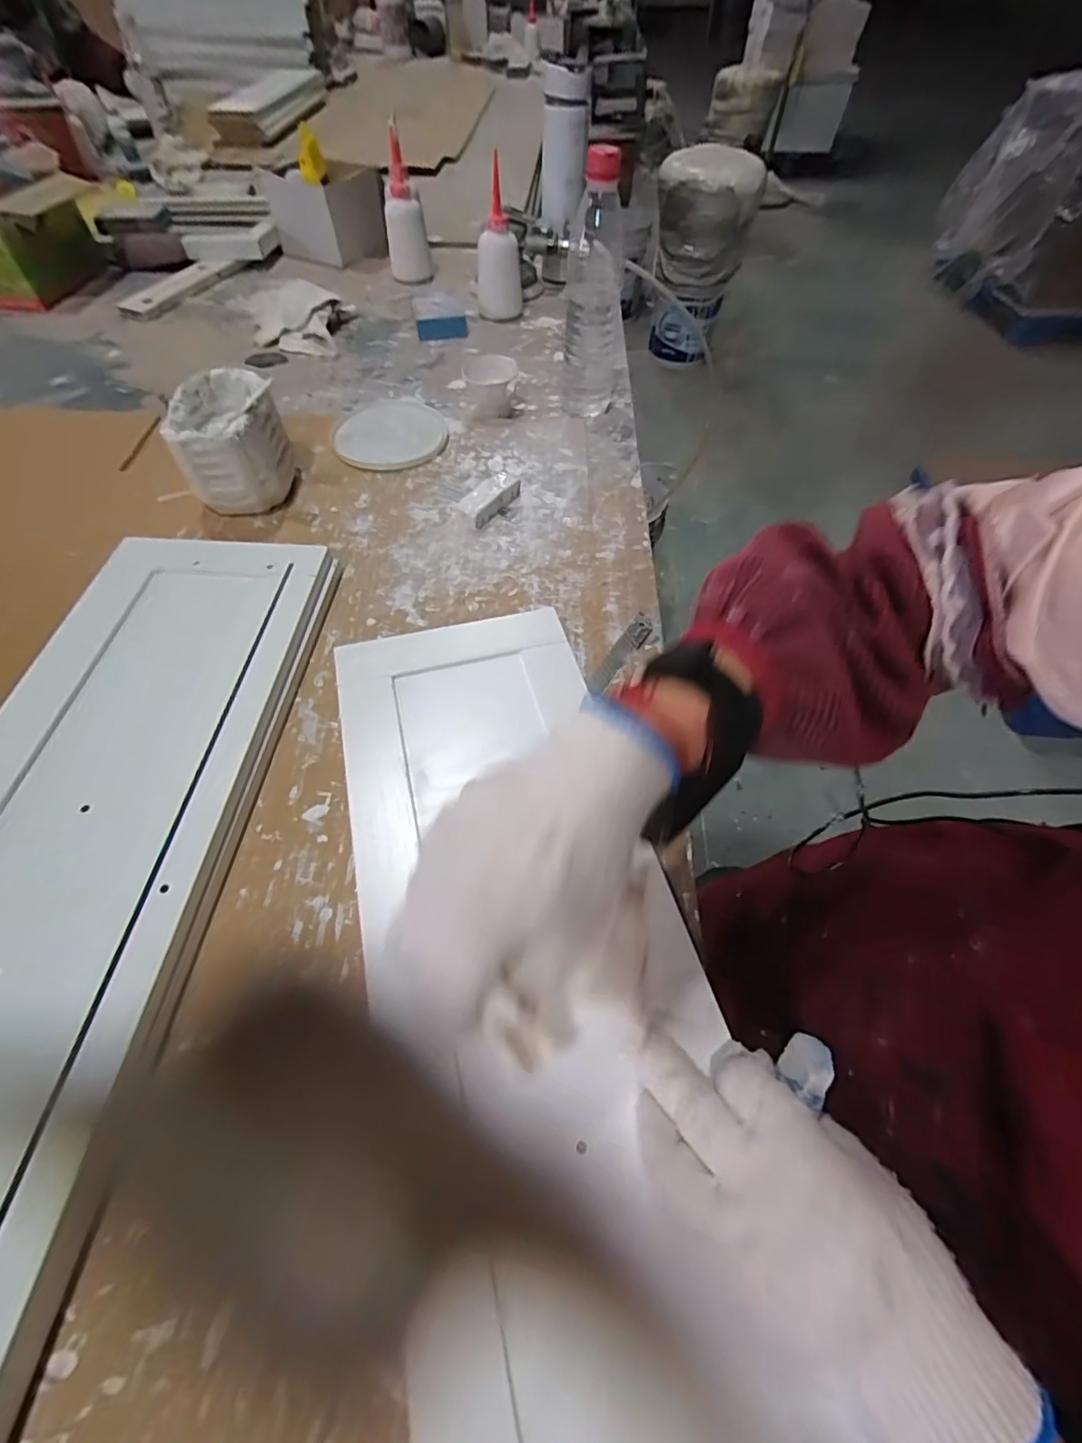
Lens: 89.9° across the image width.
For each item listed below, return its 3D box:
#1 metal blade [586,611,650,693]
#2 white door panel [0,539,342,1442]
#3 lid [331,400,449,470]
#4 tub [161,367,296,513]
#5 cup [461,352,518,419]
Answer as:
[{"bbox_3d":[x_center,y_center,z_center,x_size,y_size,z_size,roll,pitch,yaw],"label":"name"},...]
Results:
[{"bbox_3d":[0.066,-0.057,0.439,0.017,0.004,0.095,29,59,16],"label":"metal blade"},{"bbox_3d":[-0.287,0.097,0.311,0.185,0.026,0.566,4,56,-1],"label":"white door panel"},{"bbox_3d":[-0.168,-0.324,0.608,0.120,0.010,0.130,-6,57,-7],"label":"lid"},{"bbox_3d":[-0.290,-0.262,0.517,0.086,0.086,0.109,-14,58,-12],"label":"tub"},{"bbox_3d":[-0.061,-0.391,0.634,0.064,0.049,0.054,-1,56,-4],"label":"cup"}]

